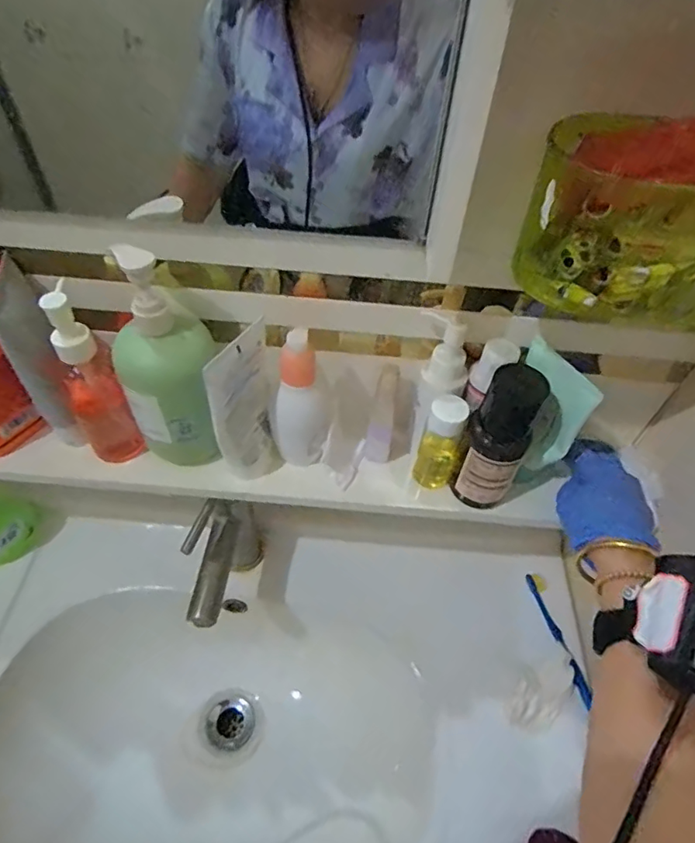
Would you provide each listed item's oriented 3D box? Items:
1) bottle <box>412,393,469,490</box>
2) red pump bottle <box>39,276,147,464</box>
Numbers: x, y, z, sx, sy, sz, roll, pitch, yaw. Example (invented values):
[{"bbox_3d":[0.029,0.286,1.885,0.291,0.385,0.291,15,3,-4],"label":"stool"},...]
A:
[{"bbox_3d":[0.081,0.021,0.449,0.032,0.110,0.032,1,50,-2],"label":"bottle"},{"bbox_3d":[-0.210,-0.032,0.421,0.041,0.164,0.045,-30,58,-25],"label":"red pump bottle"}]

